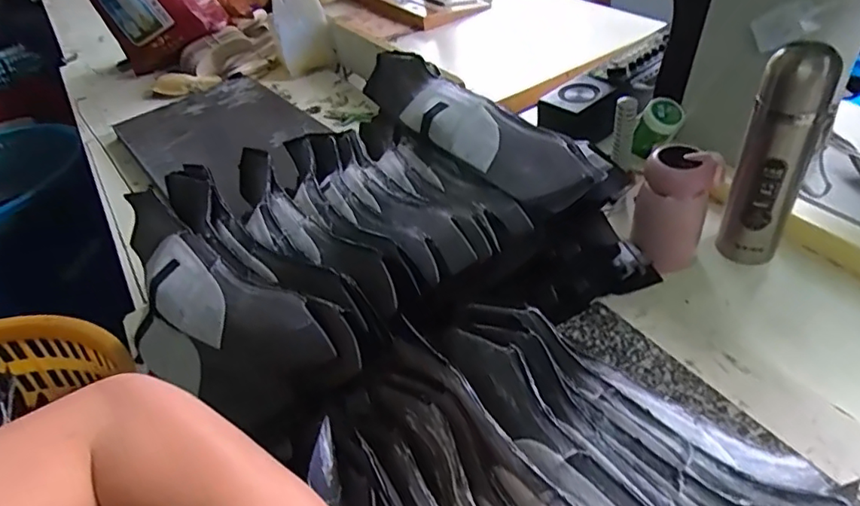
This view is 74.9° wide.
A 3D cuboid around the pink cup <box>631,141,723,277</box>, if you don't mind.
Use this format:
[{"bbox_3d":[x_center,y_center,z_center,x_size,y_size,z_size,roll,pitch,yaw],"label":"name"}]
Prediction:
[{"bbox_3d":[0.276,-0.050,0.642,0.080,0.130,0.066,15,48,22],"label":"pink cup"}]

